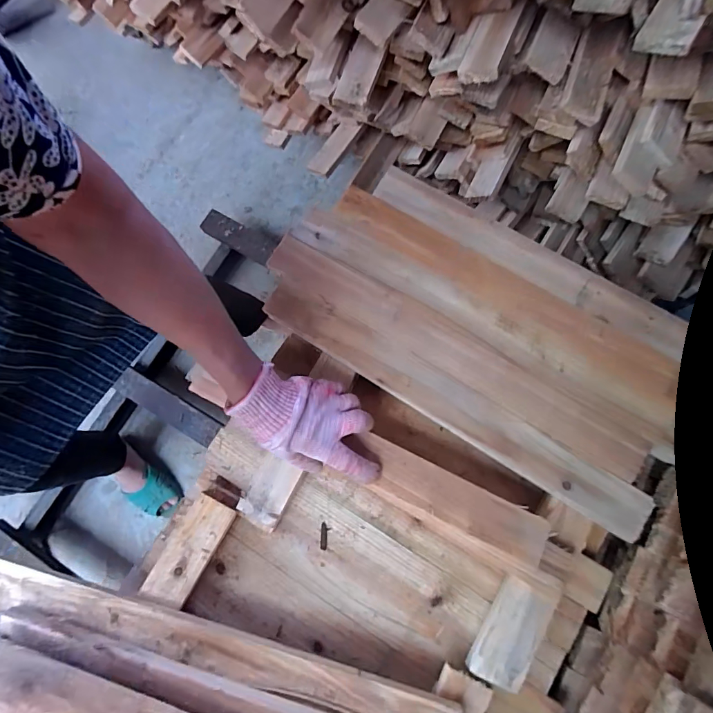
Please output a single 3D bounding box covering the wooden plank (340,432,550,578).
[{"bbox_3d":[0.099,0.162,0.458,0.230,0.021,0.064,29,79,8],"label":"wooden plank"}]

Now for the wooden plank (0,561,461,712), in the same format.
[{"bbox_3d":[-0.164,0.326,0.444,0.551,0.019,0.042,13,78,5],"label":"wooden plank"}]

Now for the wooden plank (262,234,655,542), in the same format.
[{"bbox_3d":[0.106,0.019,0.488,0.513,0.014,0.106,32,80,9],"label":"wooden plank"}]

